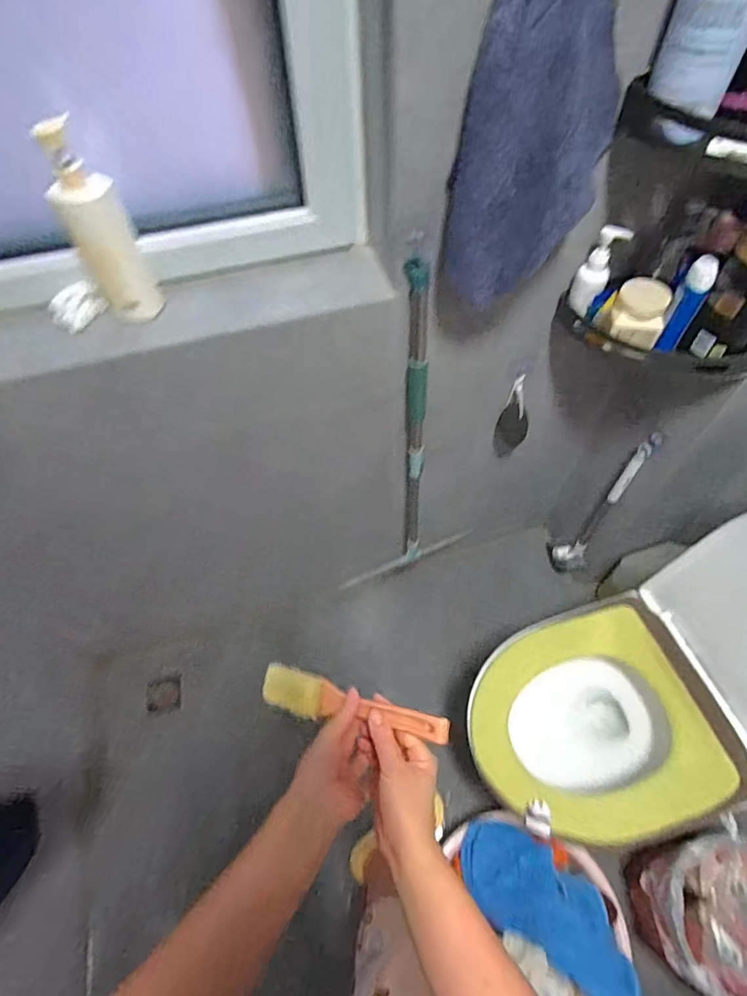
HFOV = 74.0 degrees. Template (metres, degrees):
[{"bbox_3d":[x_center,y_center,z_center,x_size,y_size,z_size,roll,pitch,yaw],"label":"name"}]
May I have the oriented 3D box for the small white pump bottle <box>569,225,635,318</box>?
[{"bbox_3d":[0.320,-0.322,0.708,0.055,0.106,0.048,16,59,13],"label":"small white pump bottle"}]

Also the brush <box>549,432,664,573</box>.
[{"bbox_3d":[0.525,0.037,1.175,0.083,0.539,0.063,9,58,9],"label":"brush"}]

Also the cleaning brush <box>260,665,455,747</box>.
[{"bbox_3d":[-0.026,0.207,0.490,0.213,0.026,0.040,3,55,29],"label":"cleaning brush"}]

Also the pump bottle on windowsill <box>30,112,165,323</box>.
[{"bbox_3d":[-0.333,-0.325,0.602,0.055,0.217,0.059,34,65,22],"label":"pump bottle on windowsill"}]

